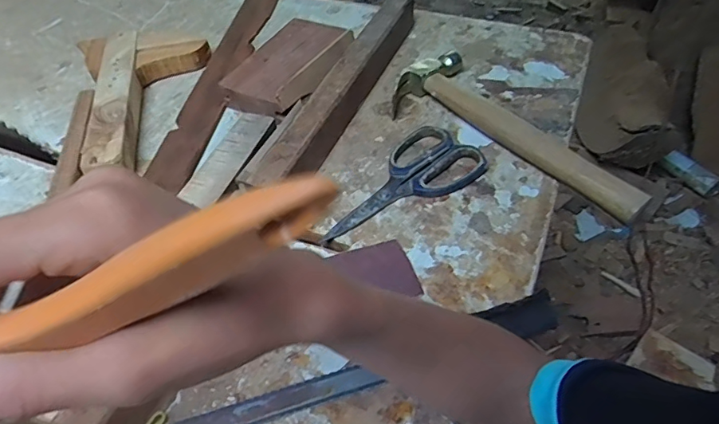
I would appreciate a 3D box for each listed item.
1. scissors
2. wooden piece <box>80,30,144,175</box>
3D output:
[{"bbox_3d":[0.041,-0.025,0.494,0.180,0.013,0.086,-37,55,-25],"label":"scissors"},{"bbox_3d":[-0.287,-0.130,0.592,0.042,0.040,0.256,-13,49,-7],"label":"wooden piece"}]

